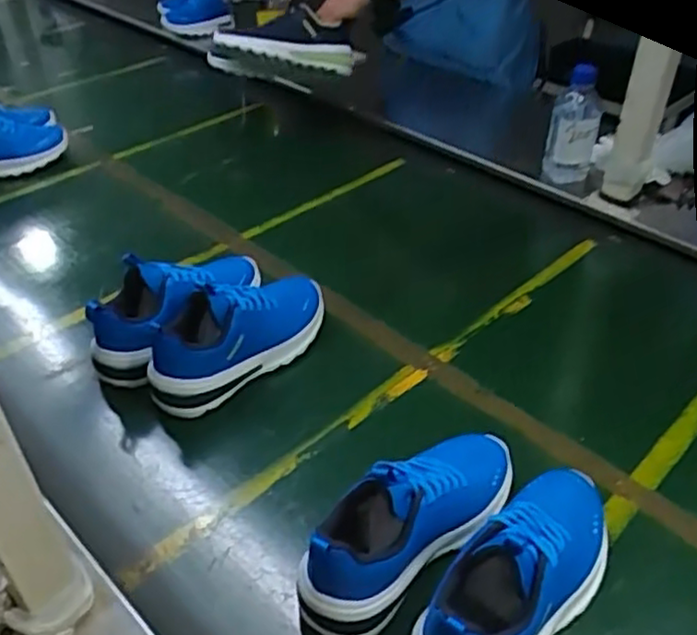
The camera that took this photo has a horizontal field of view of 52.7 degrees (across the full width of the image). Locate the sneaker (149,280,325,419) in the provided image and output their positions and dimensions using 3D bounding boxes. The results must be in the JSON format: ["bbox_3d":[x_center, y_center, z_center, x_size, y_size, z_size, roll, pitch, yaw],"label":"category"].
[{"bbox_3d":[-0.114,0.008,0.770,0.226,0.097,0.095,-28,47,-33],"label":"sneaker"}]

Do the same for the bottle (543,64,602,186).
[{"bbox_3d":[0.334,-0.281,1.041,0.070,0.181,0.059,9,41,13],"label":"bottle"}]

